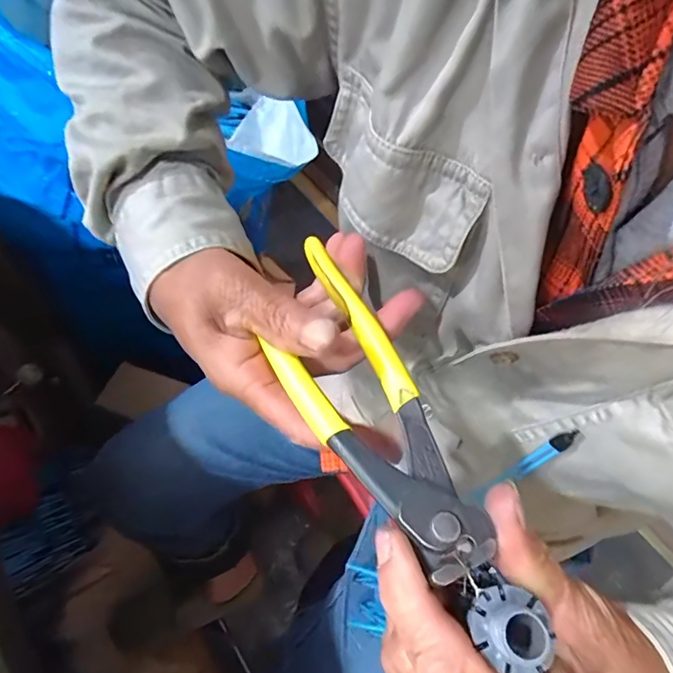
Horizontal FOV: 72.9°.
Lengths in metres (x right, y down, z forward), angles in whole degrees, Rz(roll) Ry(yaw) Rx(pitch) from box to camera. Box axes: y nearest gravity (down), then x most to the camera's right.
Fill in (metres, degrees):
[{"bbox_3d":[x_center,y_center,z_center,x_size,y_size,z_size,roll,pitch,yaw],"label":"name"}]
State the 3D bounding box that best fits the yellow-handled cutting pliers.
[{"bbox_3d":[0.004,0.019,0.191,0.049,0.012,0.160,-17,54,-13],"label":"yellow-handled cutting pliers"}]

